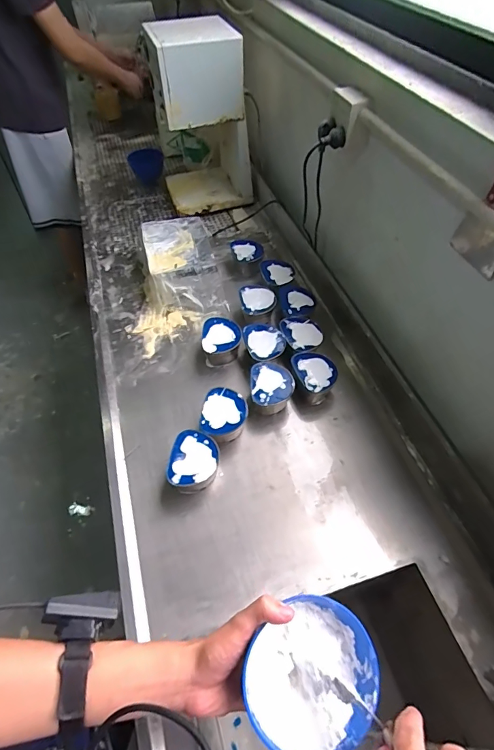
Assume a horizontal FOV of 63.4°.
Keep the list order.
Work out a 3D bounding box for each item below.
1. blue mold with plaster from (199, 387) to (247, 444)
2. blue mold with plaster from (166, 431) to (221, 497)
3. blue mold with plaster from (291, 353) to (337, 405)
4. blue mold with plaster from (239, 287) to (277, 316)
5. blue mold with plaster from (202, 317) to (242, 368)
[{"bbox_3d":[-0.051,0.086,0.815,0.100,0.065,0.102,-19,54,-15],"label":"blue mold with plaster"},{"bbox_3d":[-0.100,0.167,0.756,0.095,0.067,0.103,0,52,0],"label":"blue mold with plaster"},{"bbox_3d":[0.148,0.006,0.883,0.091,0.062,0.106,-10,52,-8],"label":"blue mold with plaster"},{"bbox_3d":[0.027,-0.189,0.991,0.088,0.025,0.089,-8,54,-1],"label":"blue mold with plaster"},{"bbox_3d":[-0.059,-0.077,0.938,0.090,0.064,0.108,-5,52,-5],"label":"blue mold with plaster"}]

